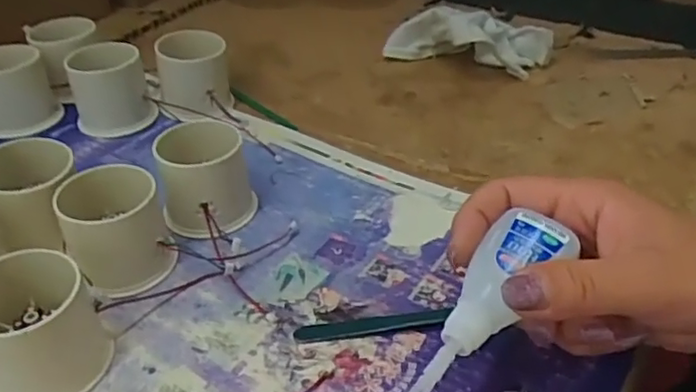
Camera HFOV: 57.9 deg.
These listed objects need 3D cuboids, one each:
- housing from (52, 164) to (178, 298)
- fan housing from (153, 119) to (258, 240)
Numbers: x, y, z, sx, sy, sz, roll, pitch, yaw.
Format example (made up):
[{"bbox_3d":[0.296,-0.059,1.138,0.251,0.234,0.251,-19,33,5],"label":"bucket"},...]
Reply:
[{"bbox_3d":[-0.125,0.017,0.339,0.053,0.047,0.055,-19,41,-22],"label":"housing"},{"bbox_3d":[-0.083,-0.010,0.370,0.051,0.051,0.048,-9,38,-11],"label":"fan housing"}]

